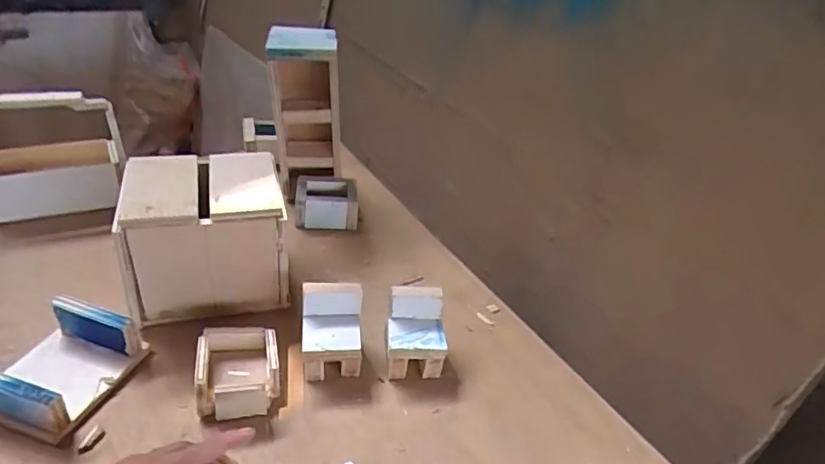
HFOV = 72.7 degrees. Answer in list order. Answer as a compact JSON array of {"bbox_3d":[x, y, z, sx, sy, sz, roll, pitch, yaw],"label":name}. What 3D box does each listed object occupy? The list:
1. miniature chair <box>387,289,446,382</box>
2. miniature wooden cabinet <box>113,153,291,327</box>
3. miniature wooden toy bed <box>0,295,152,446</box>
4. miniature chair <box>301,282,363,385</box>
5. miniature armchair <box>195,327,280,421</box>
[{"bbox_3d":[0.001,0.106,0.582,0.064,0.076,0.062,3,35,-6],"label":"miniature chair"},{"bbox_3d":[-0.227,0.000,0.618,0.155,0.139,0.133,-6,37,-19],"label":"miniature wooden cabinet"},{"bbox_3d":[-0.326,0.122,0.516,0.102,0.057,0.112,15,35,10],"label":"miniature wooden toy bed"},{"bbox_3d":[-0.082,0.103,0.568,0.058,0.077,0.068,0,35,-11],"label":"miniature chair"},{"bbox_3d":[-0.167,0.132,0.535,0.077,0.046,0.079,-2,36,-14],"label":"miniature armchair"}]

